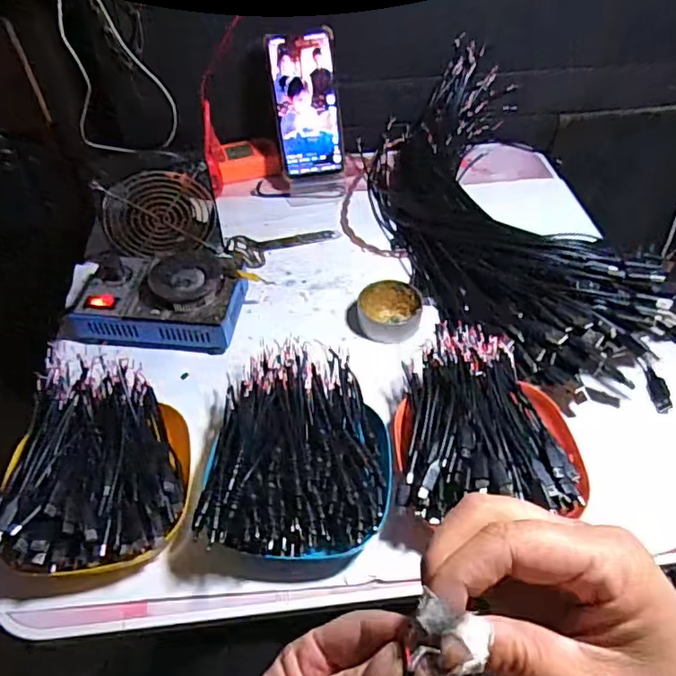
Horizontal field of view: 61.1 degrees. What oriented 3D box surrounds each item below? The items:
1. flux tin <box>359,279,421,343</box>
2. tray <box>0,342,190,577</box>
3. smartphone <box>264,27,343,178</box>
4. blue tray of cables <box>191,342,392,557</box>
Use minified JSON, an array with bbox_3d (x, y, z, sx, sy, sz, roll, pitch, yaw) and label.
[{"bbox_3d":[0.052,-0.028,0.575,0.062,0.027,0.058,-1,49,1],"label":"flux tin"},{"bbox_3d":[-0.182,0.089,0.446,0.129,0.056,0.179,-6,49,-4],"label":"tray"},{"bbox_3d":[-0.037,-0.277,0.686,0.075,0.160,0.007,-5,25,3],"label":"smartphone"},{"bbox_3d":[-0.027,0.079,0.446,0.130,0.061,0.177,2,49,3],"label":"blue tray of cables"}]

